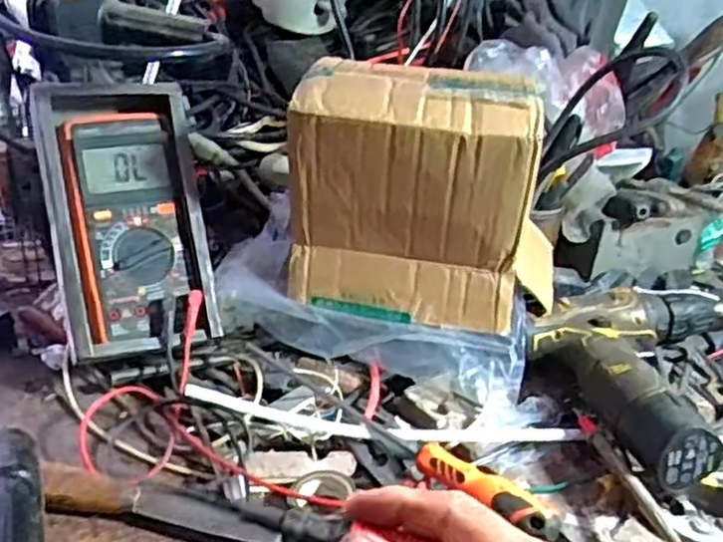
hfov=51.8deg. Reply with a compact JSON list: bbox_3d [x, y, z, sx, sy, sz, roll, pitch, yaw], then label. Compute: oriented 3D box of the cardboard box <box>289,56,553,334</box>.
[{"bbox_3d":[0.043,-0.058,0.559,0.184,0.166,0.092,9,29,5],"label":"cardboard box"}]

